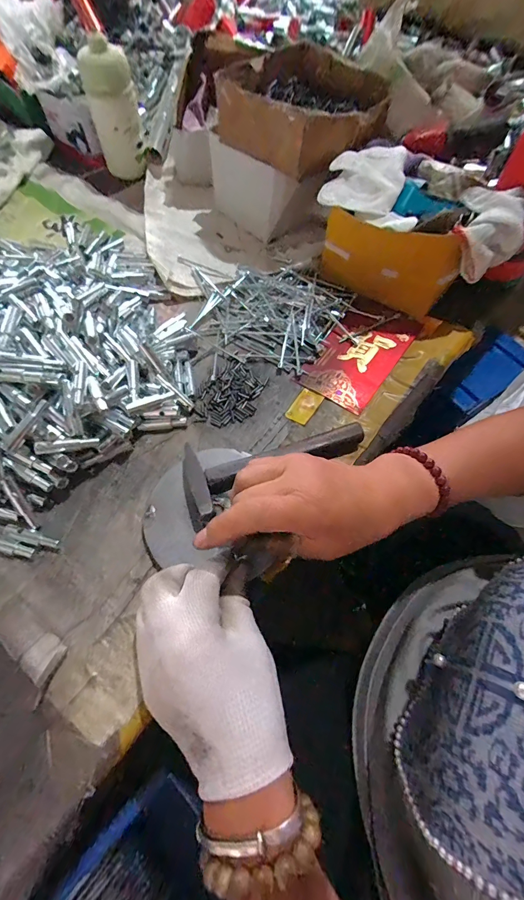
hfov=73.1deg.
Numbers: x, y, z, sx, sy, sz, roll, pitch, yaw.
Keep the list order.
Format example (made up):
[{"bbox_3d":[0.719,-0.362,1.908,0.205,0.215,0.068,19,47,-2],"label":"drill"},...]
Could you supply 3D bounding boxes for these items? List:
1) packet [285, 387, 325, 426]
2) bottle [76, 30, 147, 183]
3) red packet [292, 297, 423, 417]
[{"bbox_3d":[0.046,-0.048,0.381,0.026,0.004,0.045,32,66,12],"label":"packet"},{"bbox_3d":[-0.218,-0.501,0.527,0.067,0.142,0.057,-10,64,-8],"label":"bottle"},{"bbox_3d":[0.116,-0.118,0.416,0.086,0.008,0.161,33,67,13],"label":"red packet"}]

